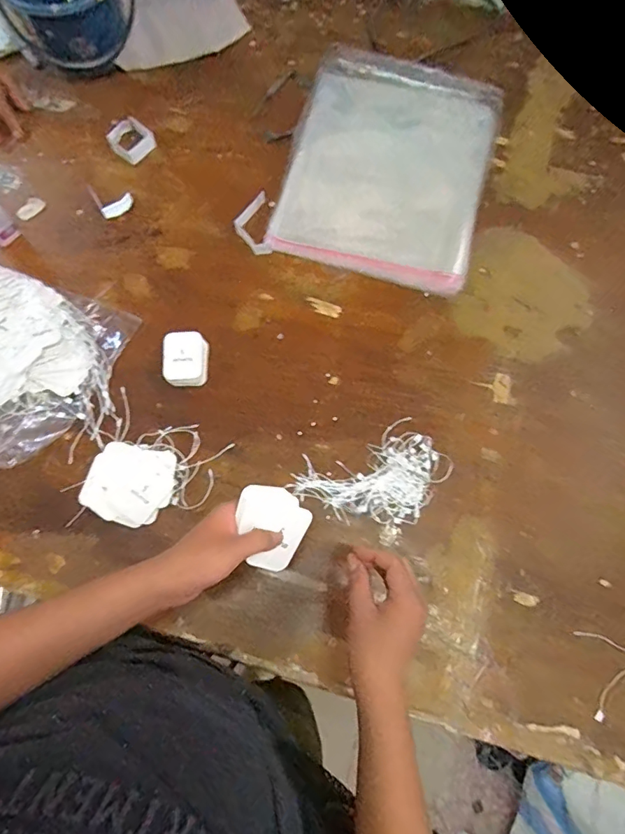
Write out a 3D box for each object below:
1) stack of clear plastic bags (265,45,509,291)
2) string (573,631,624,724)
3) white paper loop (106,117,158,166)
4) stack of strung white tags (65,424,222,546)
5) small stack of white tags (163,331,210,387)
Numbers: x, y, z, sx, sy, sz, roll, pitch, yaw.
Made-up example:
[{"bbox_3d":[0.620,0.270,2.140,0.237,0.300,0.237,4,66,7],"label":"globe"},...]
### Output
[{"bbox_3d":[0.128,-0.422,0.767,0.305,0.029,0.421,16,72,3],"label":"stack of clear plastic bags"},{"bbox_3d":[0.356,0.304,0.557,0.067,0.006,0.094,-4,74,-3],"label":"string"},{"bbox_3d":[-0.301,-0.462,0.785,0.072,0.016,0.068,42,76,11],"label":"white paper loop"},{"bbox_3d":[-0.237,0.086,0.608,0.113,0.022,0.098,11,72,2],"label":"stack of strung white tags"},{"bbox_3d":[-0.177,-0.081,0.660,0.058,0.025,0.075,-4,72,-3],"label":"small stack of white tags"}]

